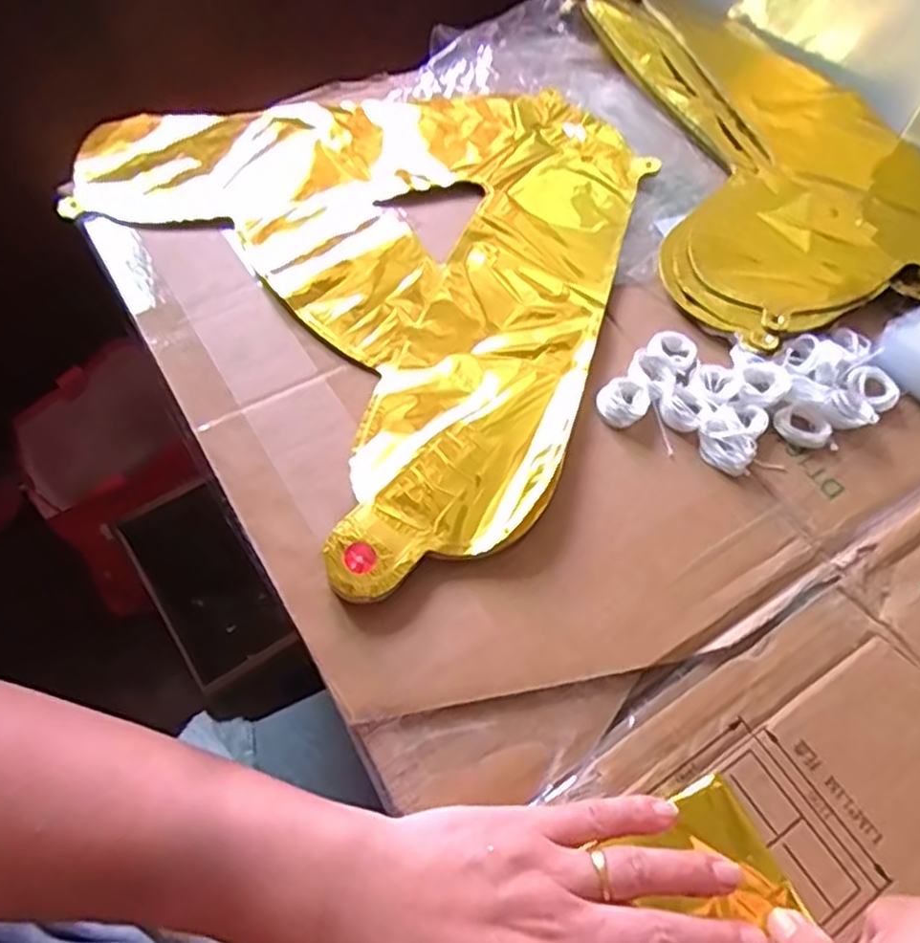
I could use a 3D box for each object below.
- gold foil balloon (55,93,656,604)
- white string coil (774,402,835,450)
[{"bbox_3d":[-0.020,-0.154,0.463,0.339,0.017,0.388,-32,66,-21],"label":"gold foil balloon"},{"bbox_3d":[0.194,-0.026,0.408,0.031,0.012,0.022,34,62,15],"label":"white string coil"}]

